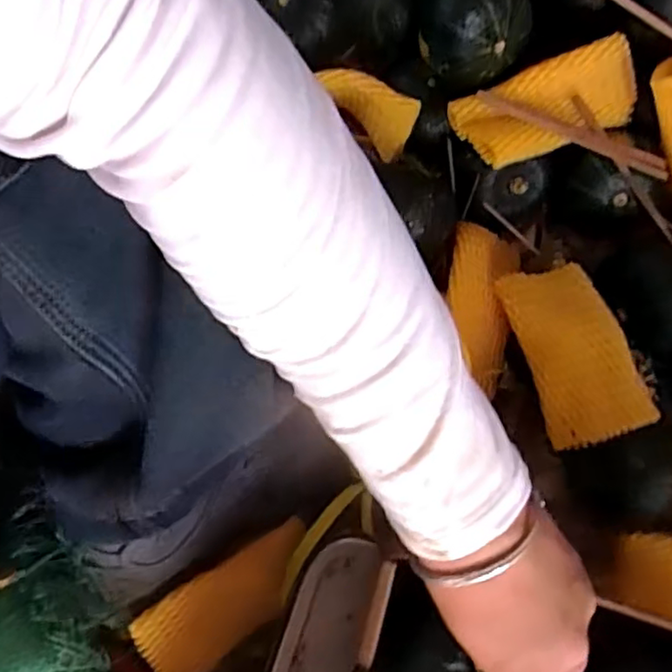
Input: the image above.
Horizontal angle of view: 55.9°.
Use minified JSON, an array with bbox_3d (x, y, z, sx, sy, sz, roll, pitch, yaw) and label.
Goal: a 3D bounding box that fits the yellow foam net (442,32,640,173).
[{"bbox_3d":[0.166,-0.177,0.491,0.141,0.034,0.062,-19,80,-4],"label":"yellow foam net"}]

